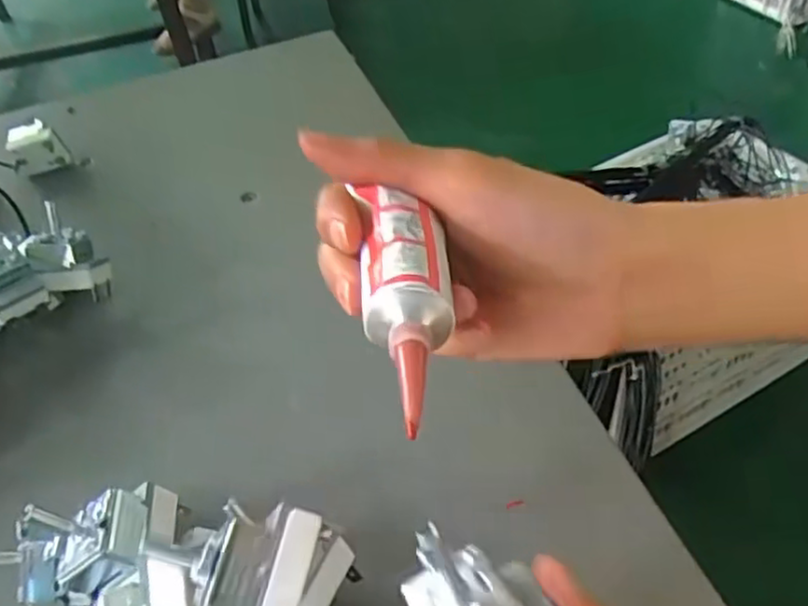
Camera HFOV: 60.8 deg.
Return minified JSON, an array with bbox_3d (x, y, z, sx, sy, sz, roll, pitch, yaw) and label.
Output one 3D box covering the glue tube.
[{"bbox_3d":[0.001,-0.005,0.195,0.025,0.016,0.097,-3,41,-1],"label":"glue tube"}]

